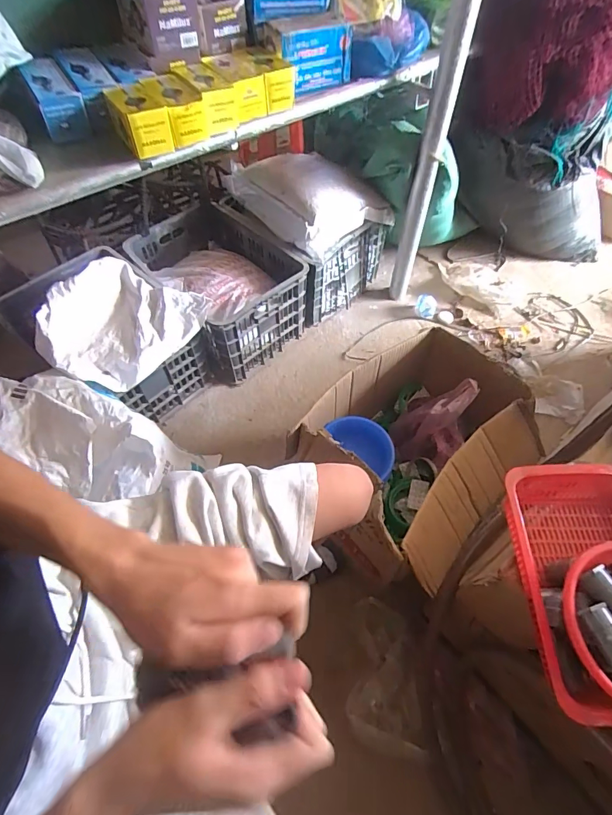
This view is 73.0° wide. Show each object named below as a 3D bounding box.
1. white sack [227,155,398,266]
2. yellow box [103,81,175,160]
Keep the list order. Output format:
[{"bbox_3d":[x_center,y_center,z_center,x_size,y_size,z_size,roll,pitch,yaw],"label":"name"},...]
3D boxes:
[{"bbox_3d":[-0.003,-0.693,1.290,0.332,0.160,0.460,-37,65,-20],"label":"white sack"},{"bbox_3d":[-0.310,-0.535,0.761,0.082,0.067,0.165,-25,62,-14],"label":"yellow box"}]

